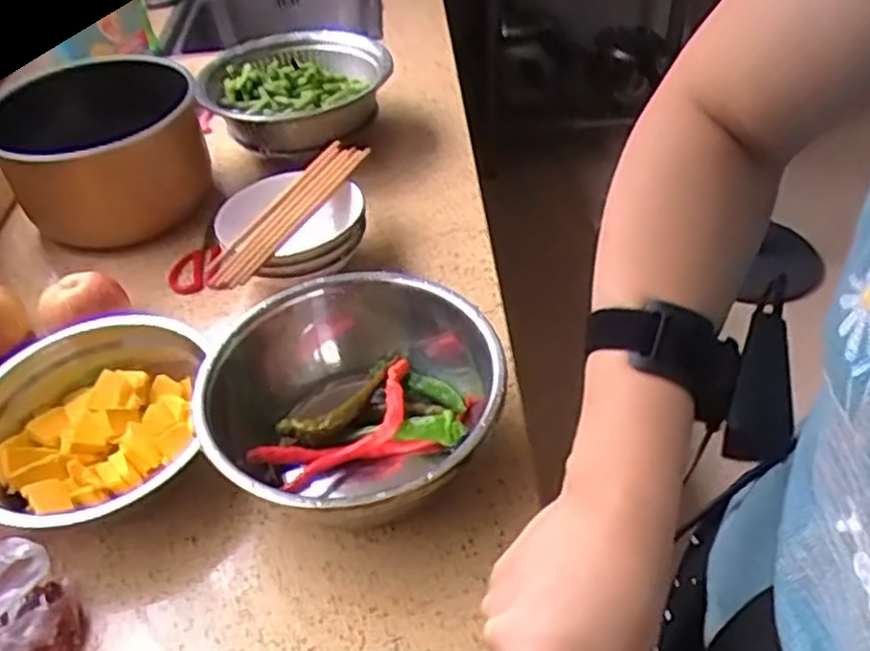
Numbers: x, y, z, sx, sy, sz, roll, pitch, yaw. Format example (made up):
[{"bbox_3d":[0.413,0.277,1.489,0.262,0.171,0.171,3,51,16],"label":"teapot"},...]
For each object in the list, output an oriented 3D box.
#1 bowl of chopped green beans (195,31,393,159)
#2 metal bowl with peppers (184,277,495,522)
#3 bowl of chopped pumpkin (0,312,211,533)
[{"bbox_3d":[-0.179,-0.307,1.016,0.247,0.110,0.250,-3,44,2],"label":"bowl of chopped green beans"},{"bbox_3d":[-0.070,0.069,0.601,0.235,0.103,0.238,-3,44,2],"label":"metal bowl with peppers"},{"bbox_3d":[-0.286,0.091,0.618,0.183,0.075,0.204,-16,45,-11],"label":"bowl of chopped pumpkin"}]

